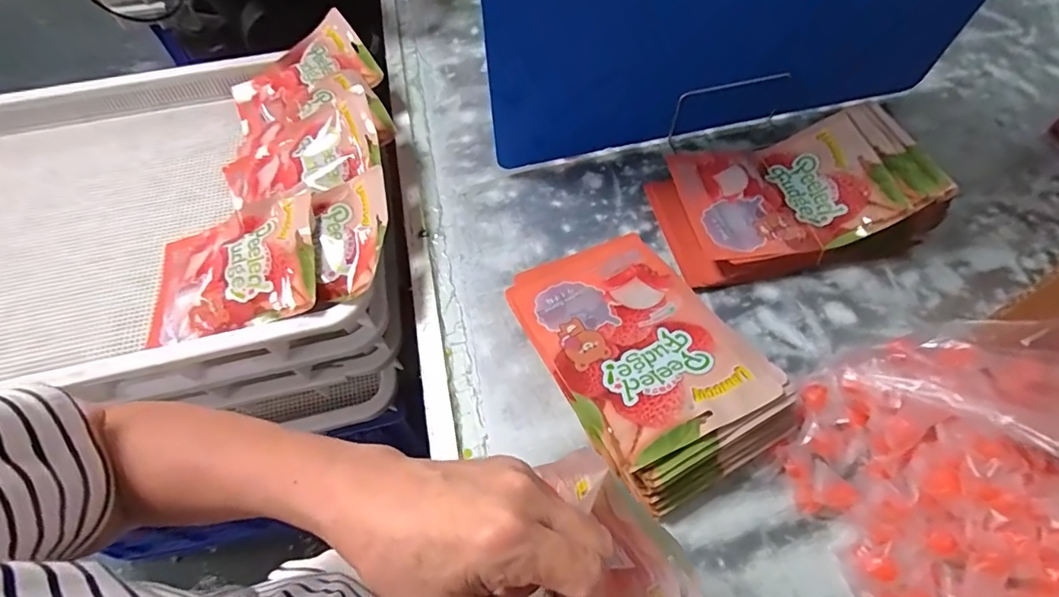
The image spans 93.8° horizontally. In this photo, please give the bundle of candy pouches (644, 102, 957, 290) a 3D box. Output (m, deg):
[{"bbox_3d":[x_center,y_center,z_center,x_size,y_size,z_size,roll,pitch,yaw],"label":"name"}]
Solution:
[{"bbox_3d":[0.286,-0.119,0.557,0.269,0.083,0.168,-10,58,-4],"label":"bundle of candy pouches"}]

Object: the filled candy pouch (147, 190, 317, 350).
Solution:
[{"bbox_3d":[-0.331,-0.029,0.543,0.217,0.023,0.144,-15,66,15],"label":"filled candy pouch"}]

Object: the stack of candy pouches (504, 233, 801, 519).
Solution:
[{"bbox_3d":[0.098,0.048,0.474,0.164,0.064,0.268,-27,61,-14],"label":"stack of candy pouches"}]

